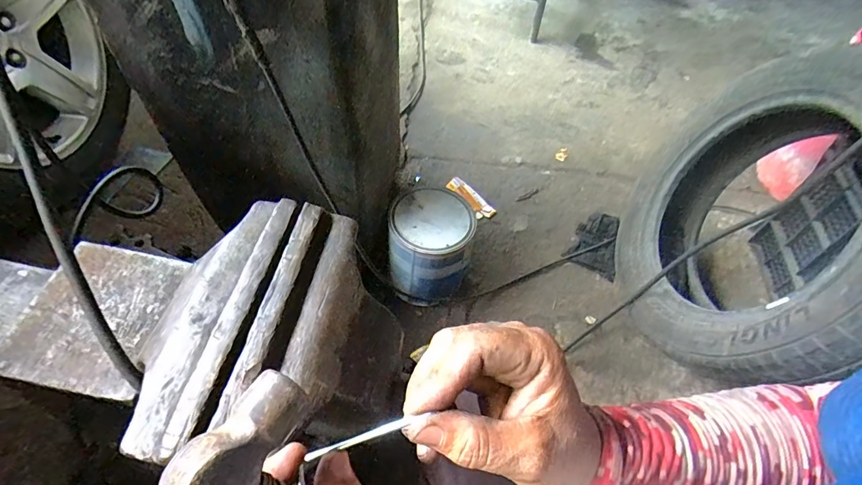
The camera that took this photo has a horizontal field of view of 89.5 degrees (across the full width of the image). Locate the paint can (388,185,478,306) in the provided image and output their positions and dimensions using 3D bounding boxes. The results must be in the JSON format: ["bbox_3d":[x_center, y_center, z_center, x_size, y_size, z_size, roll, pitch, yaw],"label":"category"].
[{"bbox_3d":[0.007,0.011,0.877,0.148,0.194,0.158,1,54,-1],"label":"paint can"}]

